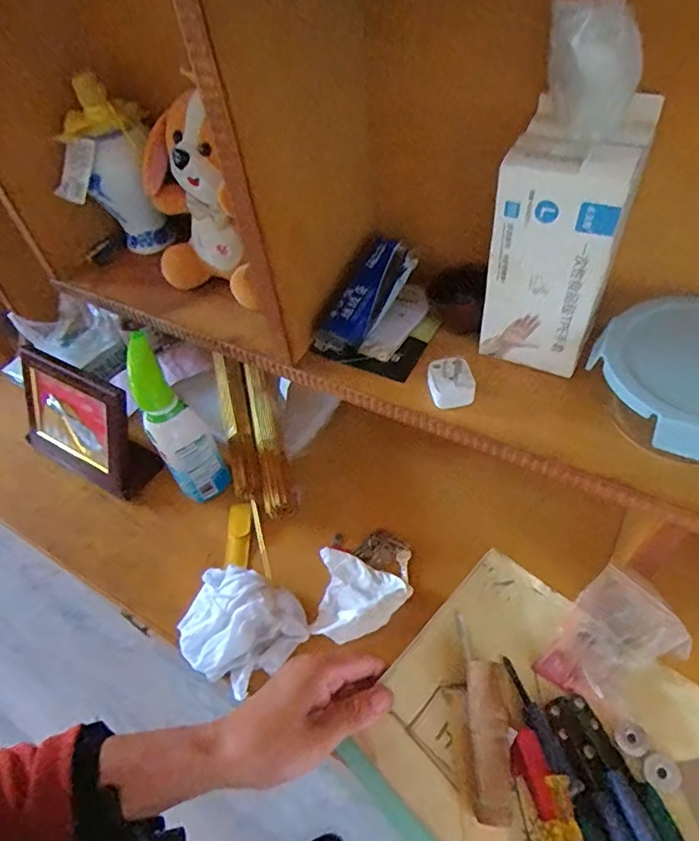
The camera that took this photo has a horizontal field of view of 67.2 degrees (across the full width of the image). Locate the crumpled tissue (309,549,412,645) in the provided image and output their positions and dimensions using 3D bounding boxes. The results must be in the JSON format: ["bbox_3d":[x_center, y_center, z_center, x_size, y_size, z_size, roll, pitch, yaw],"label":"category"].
[{"bbox_3d":[0.000,0.200,0.587,0.117,0.035,0.096,19,55,20],"label":"crumpled tissue"}]

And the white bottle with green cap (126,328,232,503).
[{"bbox_3d":[-0.216,0.005,0.643,0.066,0.229,0.085,-31,54,-19],"label":"white bottle with green cap"}]

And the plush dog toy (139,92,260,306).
[{"bbox_3d":[-0.154,-0.227,0.561,0.166,0.180,0.080,24,56,23],"label":"plush dog toy"}]

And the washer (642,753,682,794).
[{"bbox_3d":[0.200,0.225,0.336,0.021,0.006,0.021,-3,50,3],"label":"washer"}]

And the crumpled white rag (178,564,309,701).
[{"bbox_3d":[-0.119,0.223,0.570,0.119,0.062,0.109,23,56,23],"label":"crumpled white rag"}]

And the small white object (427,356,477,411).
[{"bbox_3d":[0.095,-0.035,0.491,0.040,0.028,0.040,-5,50,2],"label":"small white object"}]

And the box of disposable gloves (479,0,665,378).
[{"bbox_3d":[0.171,-0.161,0.432,0.096,0.267,0.082,15,53,18],"label":"box of disposable gloves"}]

